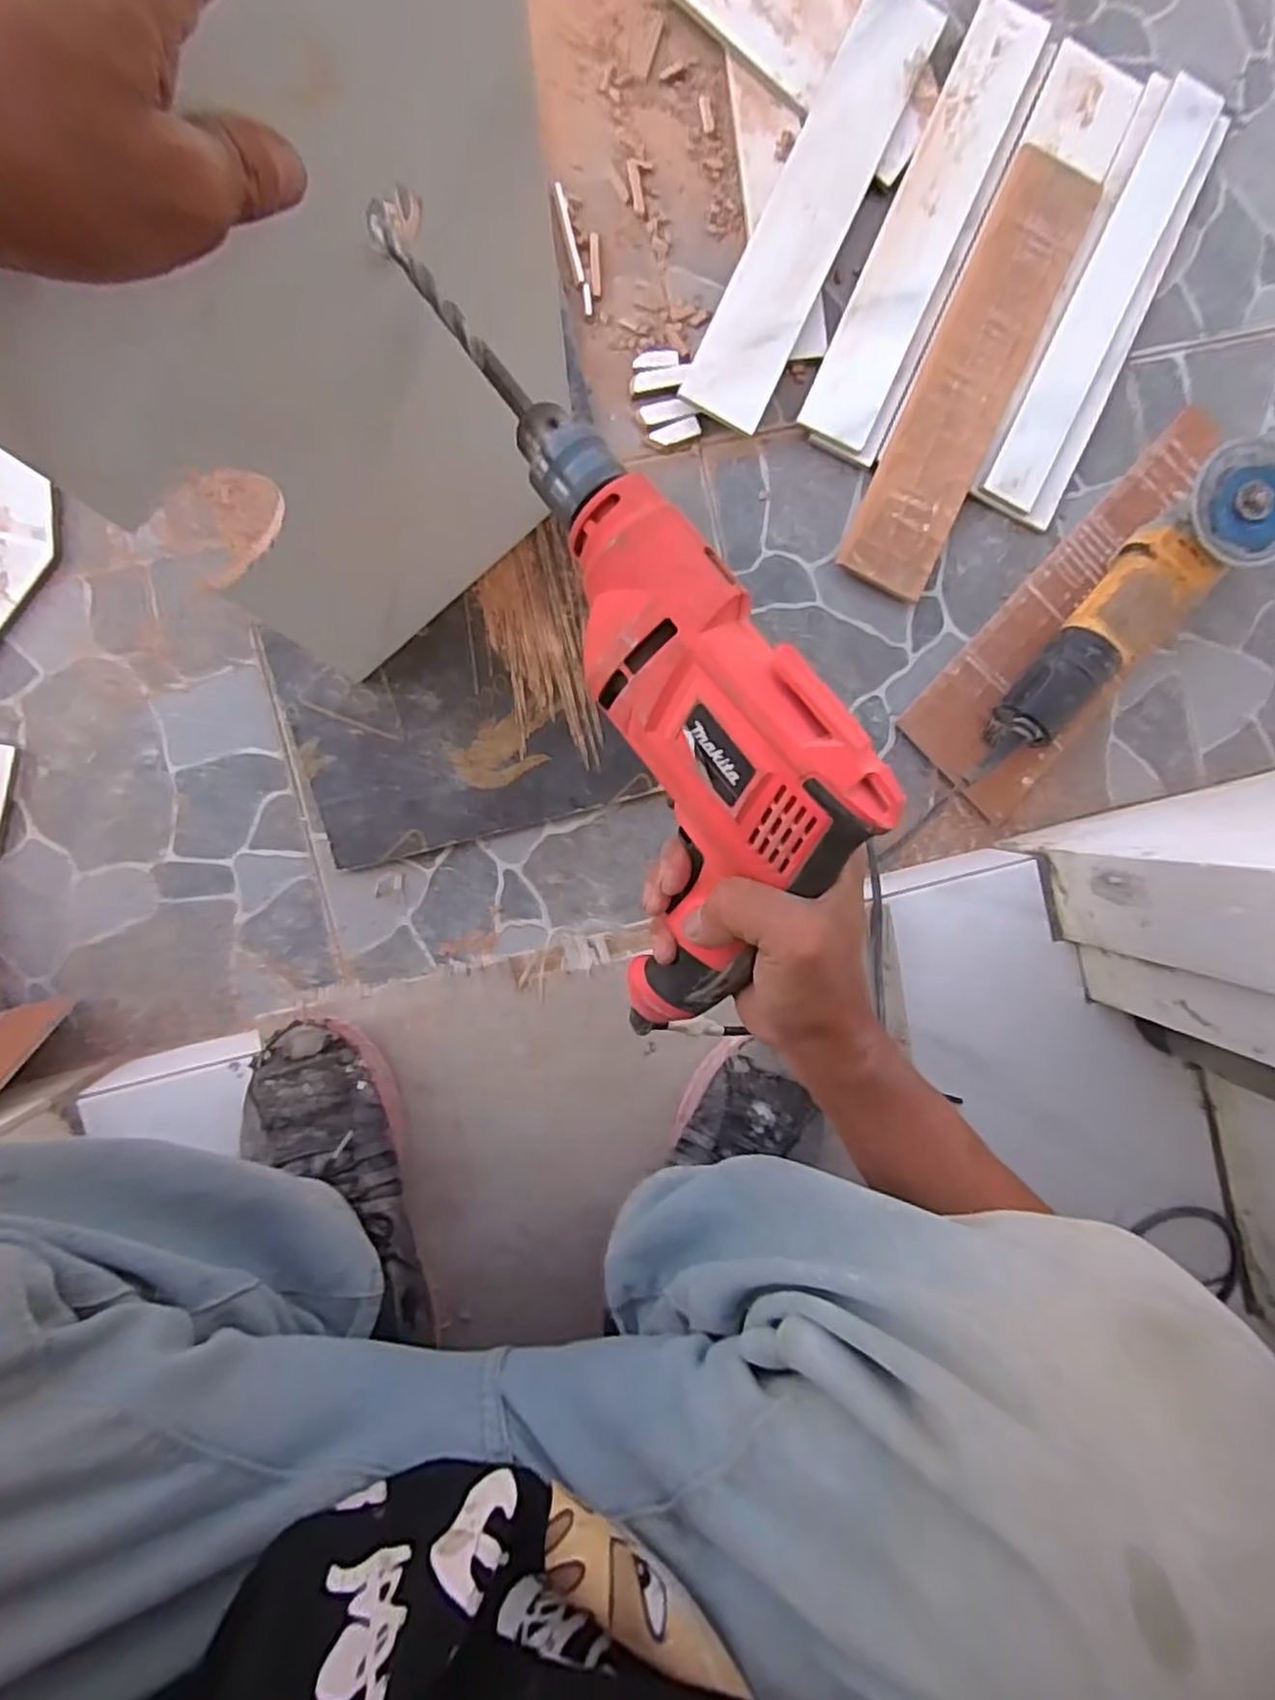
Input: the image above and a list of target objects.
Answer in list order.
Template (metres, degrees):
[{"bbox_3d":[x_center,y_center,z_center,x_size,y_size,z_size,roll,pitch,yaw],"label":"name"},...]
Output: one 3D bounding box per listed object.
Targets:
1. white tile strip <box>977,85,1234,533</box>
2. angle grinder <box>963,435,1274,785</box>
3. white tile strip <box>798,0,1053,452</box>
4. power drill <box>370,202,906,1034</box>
[{"bbox_3d":[0.409,-0.479,0.625,0.083,0.015,0.392,24,91,-6],"label":"white tile strip"},{"bbox_3d":[0.406,-0.177,0.597,0.095,0.103,0.329,37,90,-6],"label":"angle grinder"},{"bbox_3d":[0.244,-0.531,0.600,0.065,0.014,0.386,24,91,-6],"label":"white tile strip"},{"bbox_3d":[-0.005,-0.092,0.296,0.116,0.102,0.342,-24,96,-3],"label":"power drill"}]

